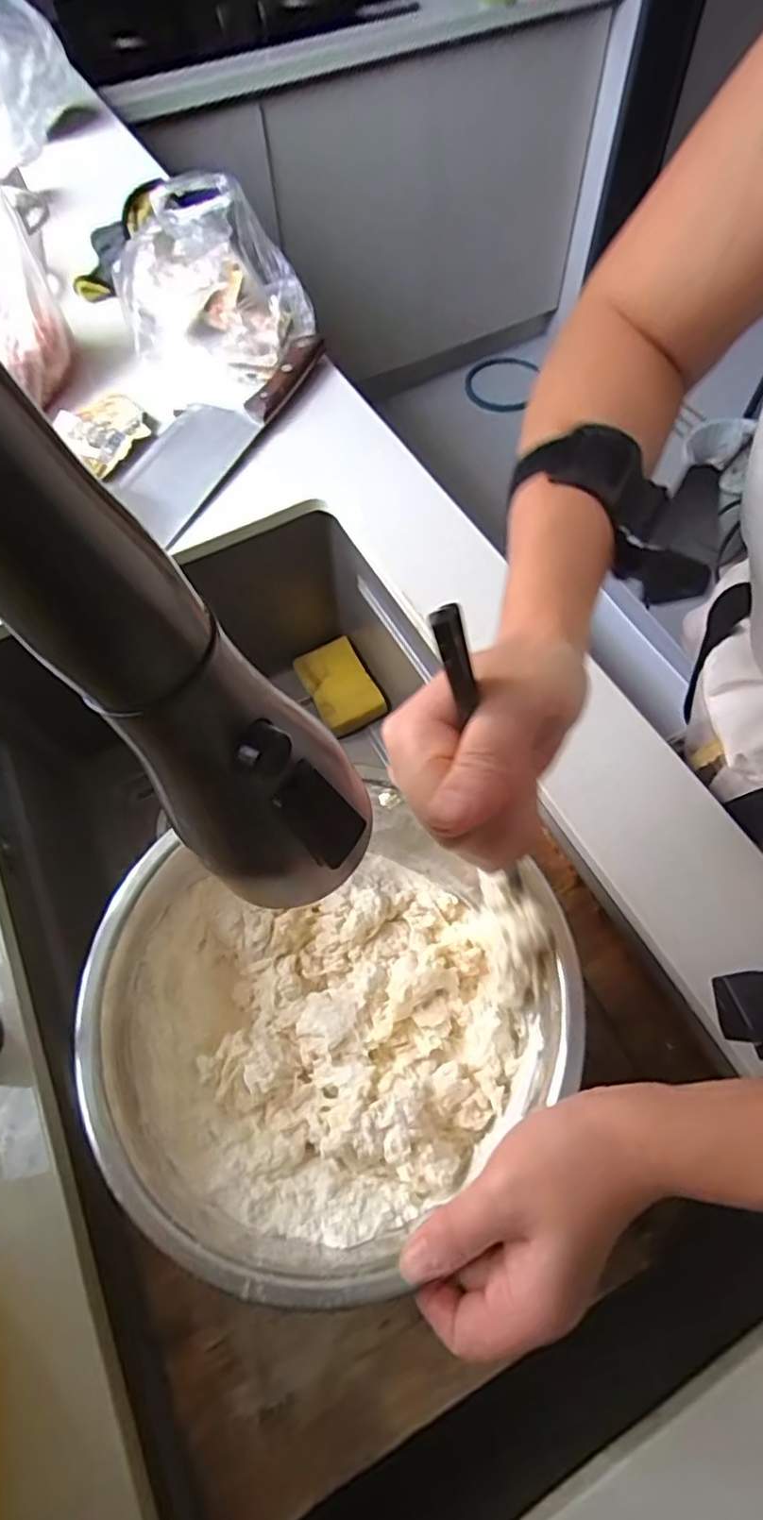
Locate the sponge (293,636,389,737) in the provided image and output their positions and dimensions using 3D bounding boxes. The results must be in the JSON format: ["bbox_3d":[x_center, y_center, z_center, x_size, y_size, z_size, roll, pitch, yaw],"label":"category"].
[{"bbox_3d":[-0.046,-0.082,0.694,0.066,0.022,0.103,-26,64,-10],"label":"sponge"}]

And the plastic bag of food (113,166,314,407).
[{"bbox_3d":[-0.172,-0.475,0.620,0.172,0.132,0.170,-20,63,-7],"label":"plastic bag of food"}]

